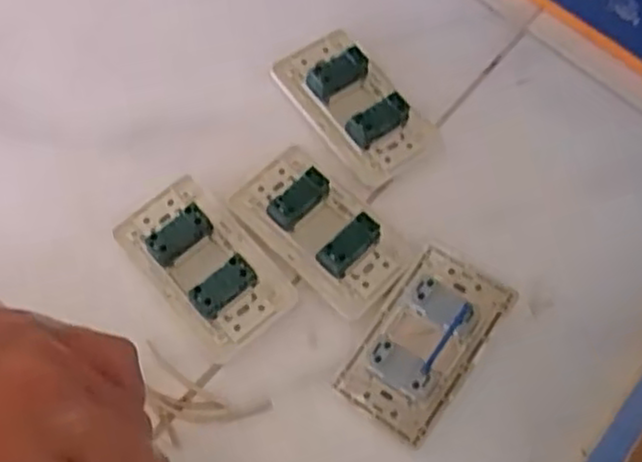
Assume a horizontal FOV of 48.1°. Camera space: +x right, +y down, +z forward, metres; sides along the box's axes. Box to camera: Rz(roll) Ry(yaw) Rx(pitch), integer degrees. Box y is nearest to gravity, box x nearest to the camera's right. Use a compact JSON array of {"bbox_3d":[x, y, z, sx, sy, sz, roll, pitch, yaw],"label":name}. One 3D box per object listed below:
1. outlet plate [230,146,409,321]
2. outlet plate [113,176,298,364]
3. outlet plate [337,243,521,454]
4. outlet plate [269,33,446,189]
[{"bbox_3d":[0.001,-0.003,0.481,0.062,0.025,0.121,-43,77,-14],"label":"outlet plate"},{"bbox_3d":[-0.078,0.022,0.476,0.067,0.029,0.119,-38,76,-13],"label":"outlet plate"},{"bbox_3d":[0.067,0.069,0.454,0.066,0.038,0.115,36,75,11],"label":"outlet plate"},{"bbox_3d":[0.025,-0.092,0.513,0.064,0.027,0.122,-38,76,-12],"label":"outlet plate"}]

